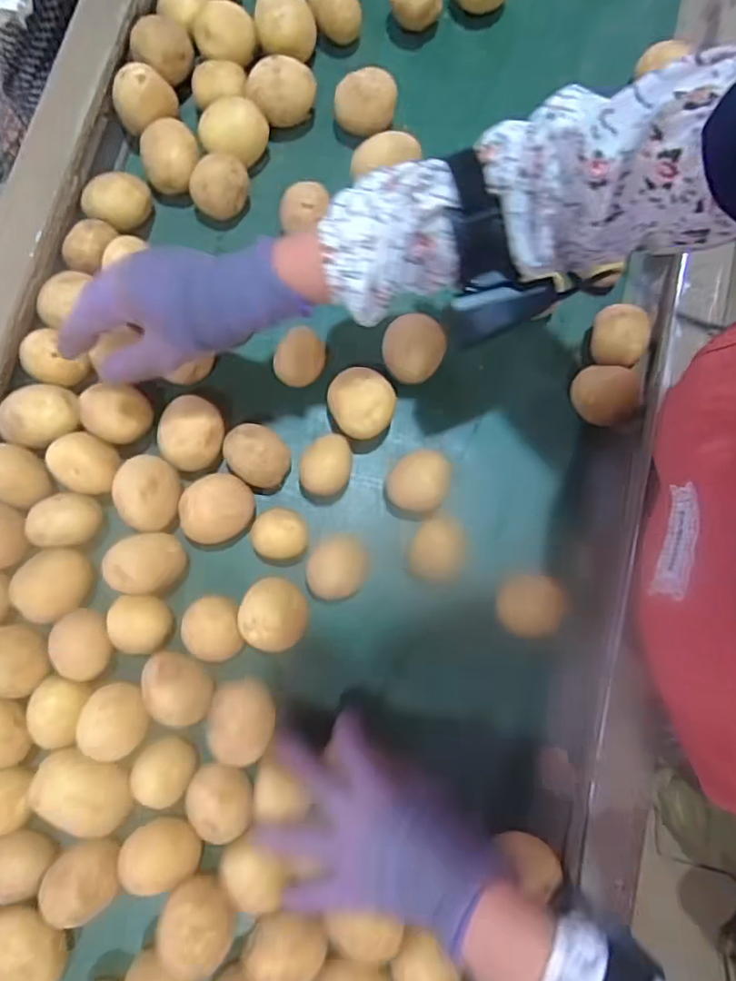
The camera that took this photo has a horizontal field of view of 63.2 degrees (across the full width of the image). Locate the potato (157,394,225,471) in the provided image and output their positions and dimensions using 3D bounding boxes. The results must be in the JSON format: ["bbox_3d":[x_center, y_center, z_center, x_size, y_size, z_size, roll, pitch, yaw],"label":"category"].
[{"bbox_3d":[-0.141,-0.045,0.486,0.048,0.044,0.060,-8,77,-4],"label":"potato"}]

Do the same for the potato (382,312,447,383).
[{"bbox_3d":[0.037,-0.116,0.503,0.049,0.045,0.045,0,77,-2],"label":"potato"}]

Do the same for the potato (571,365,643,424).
[{"bbox_3d":[0.199,-0.079,0.508,0.043,0.043,0.051,-31,80,-8],"label":"potato"}]

